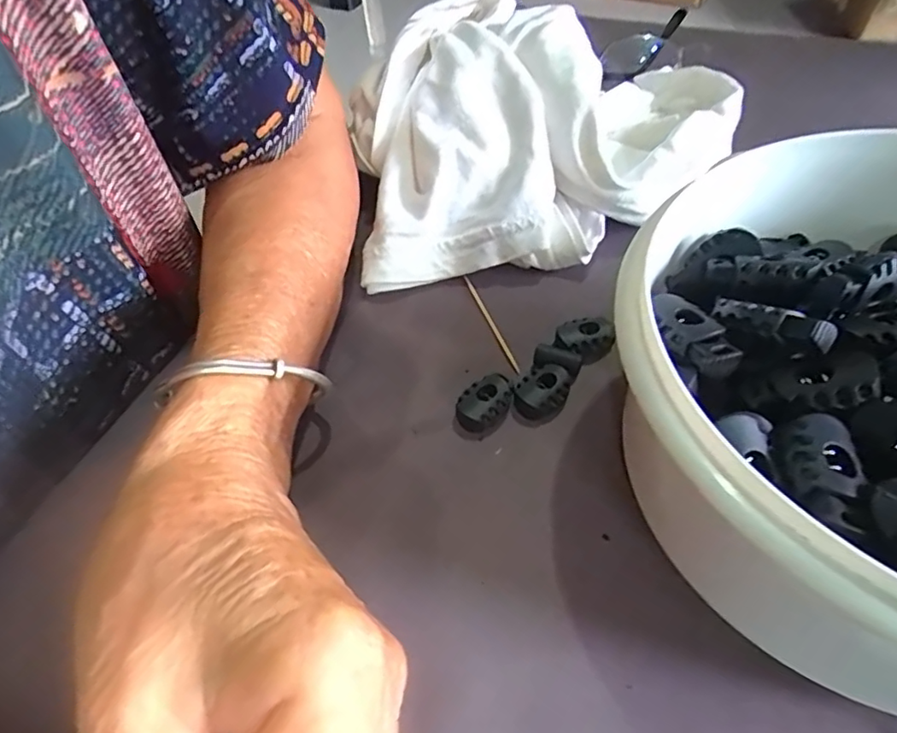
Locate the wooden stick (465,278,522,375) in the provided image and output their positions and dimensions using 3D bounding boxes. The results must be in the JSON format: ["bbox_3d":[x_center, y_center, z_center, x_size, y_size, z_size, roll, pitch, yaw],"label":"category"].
[{"bbox_3d":[0.018,-0.019,0.244,0.004,0.004,0.059,-16,52,-10],"label":"wooden stick"}]

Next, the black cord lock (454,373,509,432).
[{"bbox_3d":[0.013,0.013,0.213,0.015,0.009,0.022,30,58,24],"label":"black cord lock"}]

